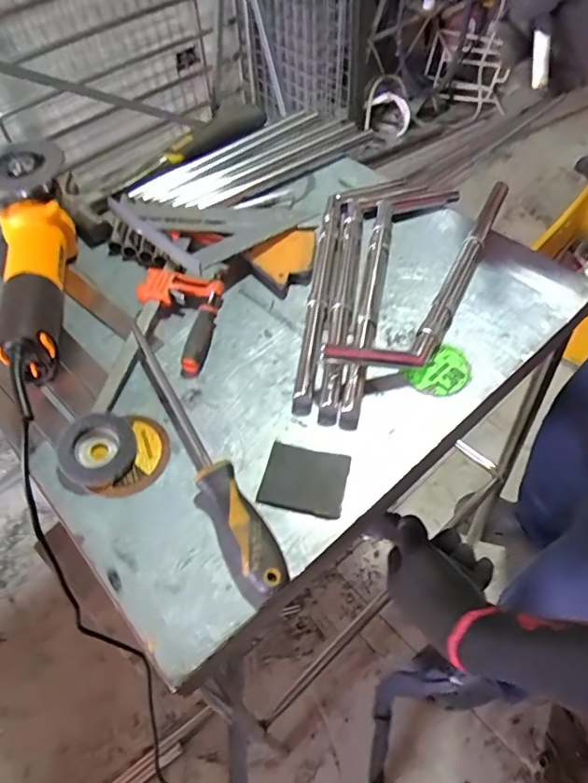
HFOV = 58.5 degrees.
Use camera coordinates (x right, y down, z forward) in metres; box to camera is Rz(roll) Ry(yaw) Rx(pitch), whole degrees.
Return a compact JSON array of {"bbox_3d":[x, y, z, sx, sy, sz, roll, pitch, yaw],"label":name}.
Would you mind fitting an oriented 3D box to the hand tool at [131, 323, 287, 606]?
[{"bbox_3d":[-0.090,0.043,0.458,0.036,0.031,0.295,-26,56,-15],"label":"hand tool"}]

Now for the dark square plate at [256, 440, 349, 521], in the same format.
[{"bbox_3d":[0.009,0.074,0.443,0.069,0.004,0.058,11,55,12],"label":"dark square plate"}]

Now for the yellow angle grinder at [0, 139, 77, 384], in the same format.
[{"bbox_3d":[-0.273,-0.143,0.560,0.099,0.103,0.279,-19,54,-10],"label":"yellow angle grinder"}]

